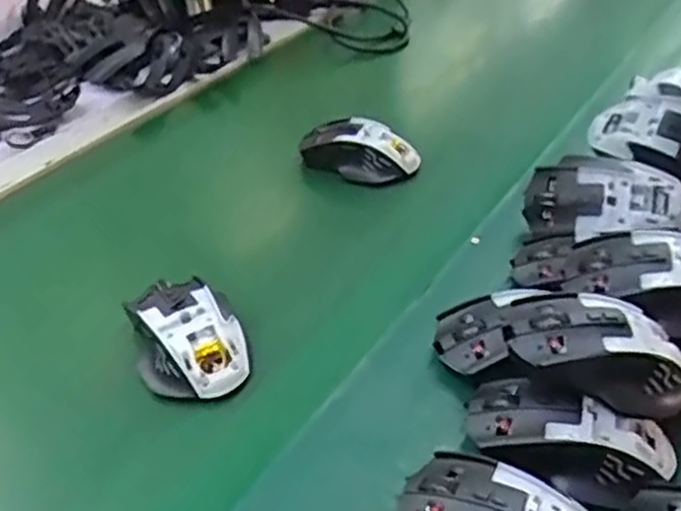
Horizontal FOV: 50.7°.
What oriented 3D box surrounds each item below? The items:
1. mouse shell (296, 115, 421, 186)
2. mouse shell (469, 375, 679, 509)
[{"bbox_3d":[0.019,-0.105,0.701,0.121,0.038,0.062,18,42,22],"label":"mouse shell"},{"bbox_3d":[0.131,0.102,0.407,0.113,0.032,0.056,12,41,17],"label":"mouse shell"}]

